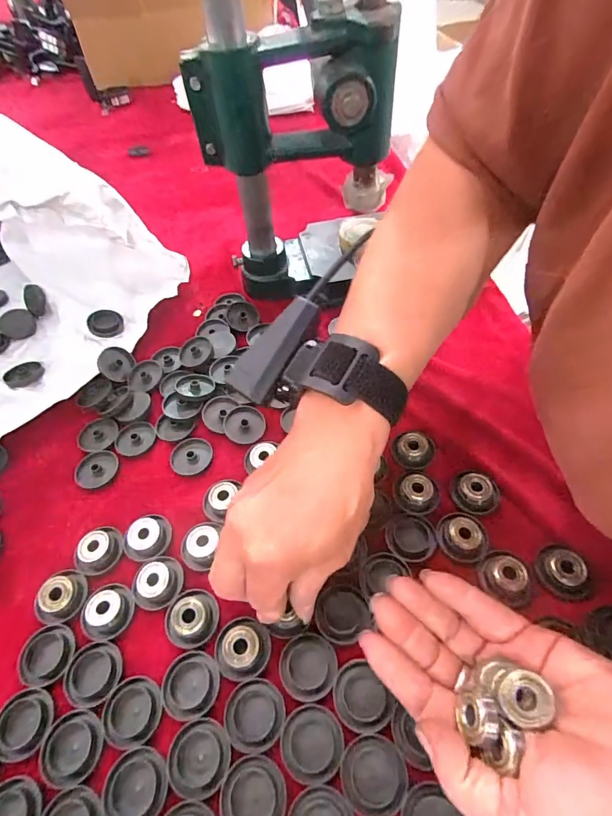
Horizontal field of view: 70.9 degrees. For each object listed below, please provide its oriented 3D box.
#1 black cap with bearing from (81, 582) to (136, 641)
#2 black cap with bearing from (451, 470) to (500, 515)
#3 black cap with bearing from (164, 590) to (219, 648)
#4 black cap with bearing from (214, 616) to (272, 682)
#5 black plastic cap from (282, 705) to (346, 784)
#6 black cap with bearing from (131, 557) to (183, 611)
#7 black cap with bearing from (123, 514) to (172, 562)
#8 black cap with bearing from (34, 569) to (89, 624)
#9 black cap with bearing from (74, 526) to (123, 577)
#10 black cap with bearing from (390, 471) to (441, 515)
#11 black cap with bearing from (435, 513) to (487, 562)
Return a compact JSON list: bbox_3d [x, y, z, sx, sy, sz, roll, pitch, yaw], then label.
[{"bbox_3d":[-0.126,0.127,0.272,0.030,0.008,0.032,-3,52,4],"label":"black cap with bearing"},{"bbox_3d":[0.119,0.058,0.299,0.031,0.010,0.026,17,56,18],"label":"black cap with bearing"},{"bbox_3d":[-0.072,0.128,0.265,0.033,0.009,0.032,-3,52,4],"label":"black cap with bearing"},{"bbox_3d":[-0.037,0.141,0.253,0.031,0.008,0.032,-3,52,4],"label":"black cap with bearing"},{"bbox_3d":[0.003,0.176,0.226,0.032,0.004,0.032,-3,52,4],"label":"black plastic cap"},{"bbox_3d":[-0.098,0.112,0.280,0.031,0.010,0.033,-3,52,4],"label":"black cap with bearing"},{"bbox_3d":[-0.111,0.090,0.300,0.031,0.010,0.032,-3,52,4],"label":"black cap with bearing"},{"bbox_3d":[-0.159,0.122,0.280,0.028,0.012,0.032,15,56,17],"label":"black cap with bearing"},{"bbox_3d":[-0.144,0.096,0.297,0.030,0.012,0.033,-3,52,4],"label":"black cap with bearing"},{"bbox_3d":[0.077,0.060,0.303,0.030,0.009,0.030,-3,52,4],"label":"black cap with bearing"},{"bbox_3d":[0.103,0.084,0.285,0.028,0.012,0.032,-8,52,0],"label":"black cap with bearing"}]

